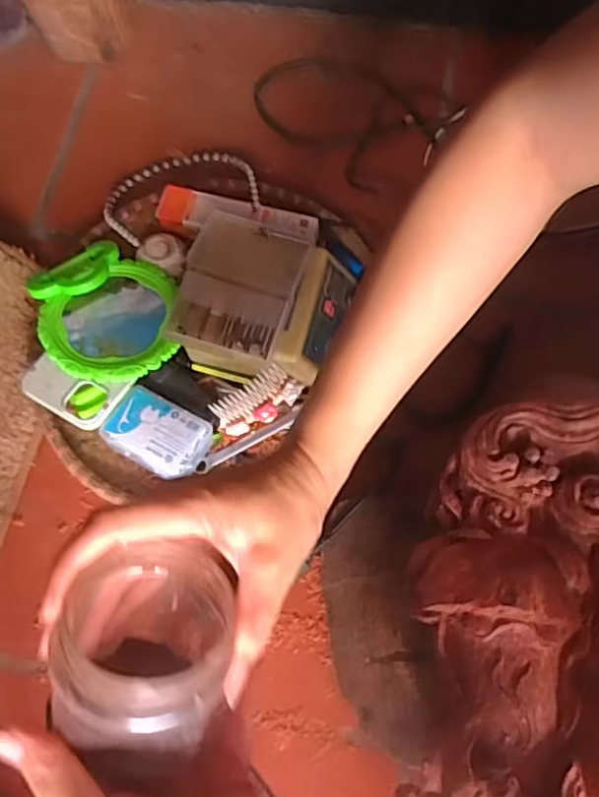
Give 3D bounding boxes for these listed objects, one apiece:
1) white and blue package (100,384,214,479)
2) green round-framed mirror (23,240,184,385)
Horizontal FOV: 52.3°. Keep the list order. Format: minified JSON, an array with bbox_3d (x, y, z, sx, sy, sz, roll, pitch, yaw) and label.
[{"bbox_3d":[-0.127,0.032,0.546,0.083,0.039,0.060,26,76,11],"label":"white and blue package"},{"bbox_3d":[-0.177,-0.085,0.555,0.119,0.026,0.145,-19,72,-3],"label":"green round-framed mirror"}]

